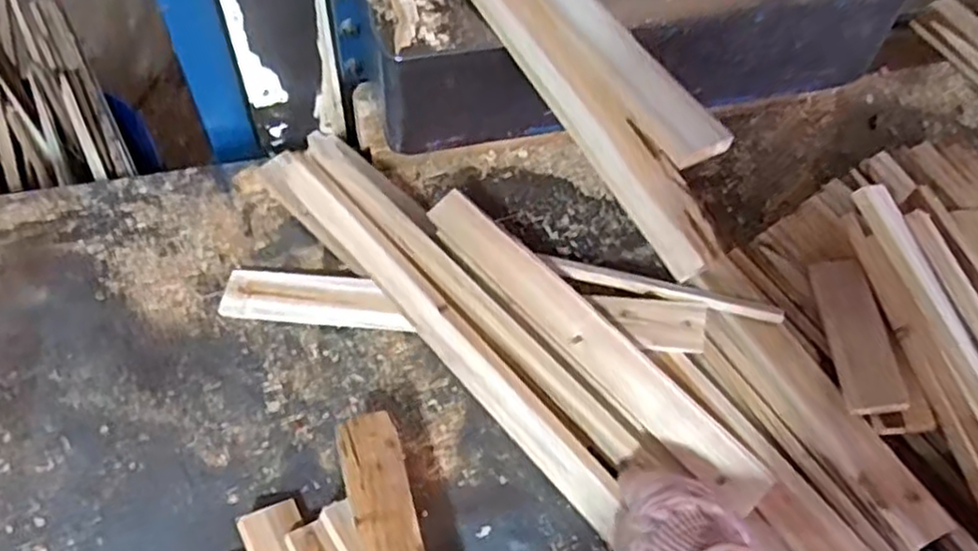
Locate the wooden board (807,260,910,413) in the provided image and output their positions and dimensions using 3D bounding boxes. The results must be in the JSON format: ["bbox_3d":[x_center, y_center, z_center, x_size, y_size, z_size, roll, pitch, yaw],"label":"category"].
[{"bbox_3d":[0.352,0.052,0.700,0.049,0.013,0.166,-14,54,20],"label":"wooden board"}]

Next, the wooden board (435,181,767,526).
[{"bbox_3d":[0.093,0.058,0.692,0.054,0.010,0.397,-45,73,-5],"label":"wooden board"}]

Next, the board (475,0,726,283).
[{"bbox_3d":[0.046,-0.198,0.631,0.051,0.011,0.478,-27,67,-10],"label":"board"}]

